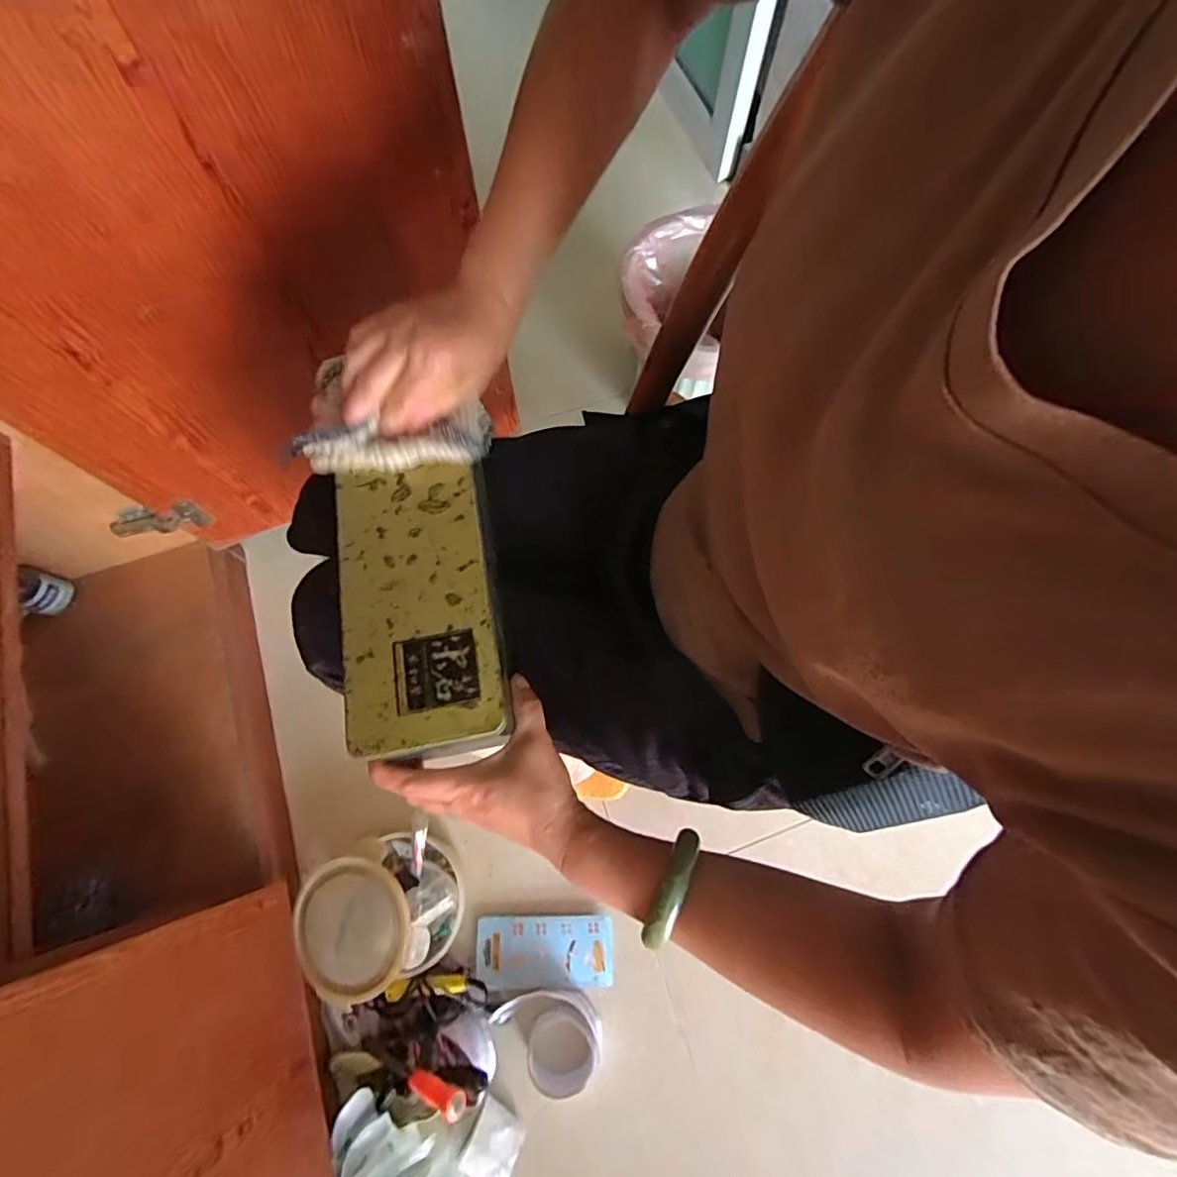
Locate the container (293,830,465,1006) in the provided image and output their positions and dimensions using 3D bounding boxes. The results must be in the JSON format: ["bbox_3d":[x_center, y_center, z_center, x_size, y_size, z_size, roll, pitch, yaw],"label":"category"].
[{"bbox_3d":[-0.273,0.420,0.713,0.194,0.074,0.165,-21,73,-7],"label":"container"}]

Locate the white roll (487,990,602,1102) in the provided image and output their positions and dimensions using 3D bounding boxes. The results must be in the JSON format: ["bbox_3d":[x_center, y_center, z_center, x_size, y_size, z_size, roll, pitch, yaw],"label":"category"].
[{"bbox_3d":[-0.044,0.558,0.692,0.097,0.028,0.126,-38,76,-12],"label":"white roll"}]

